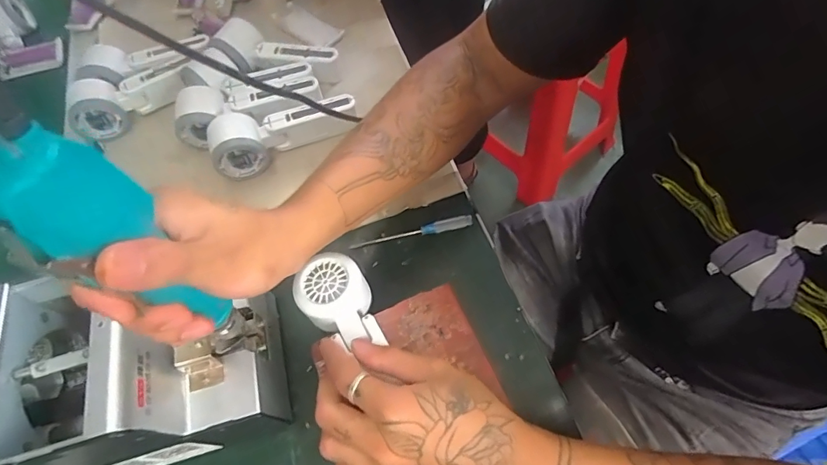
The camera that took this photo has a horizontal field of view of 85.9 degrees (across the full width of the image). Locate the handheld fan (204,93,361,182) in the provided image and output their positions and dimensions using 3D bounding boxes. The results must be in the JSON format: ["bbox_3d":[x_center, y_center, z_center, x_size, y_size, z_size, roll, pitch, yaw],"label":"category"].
[{"bbox_3d":[-0.149,-0.115,0.502,0.162,0.045,0.056,-19,63,-7],"label":"handheld fan"}]

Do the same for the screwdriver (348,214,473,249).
[{"bbox_3d":[-0.002,0.001,0.454,0.125,0.012,0.011,-12,62,-3],"label":"screwdriver"}]

